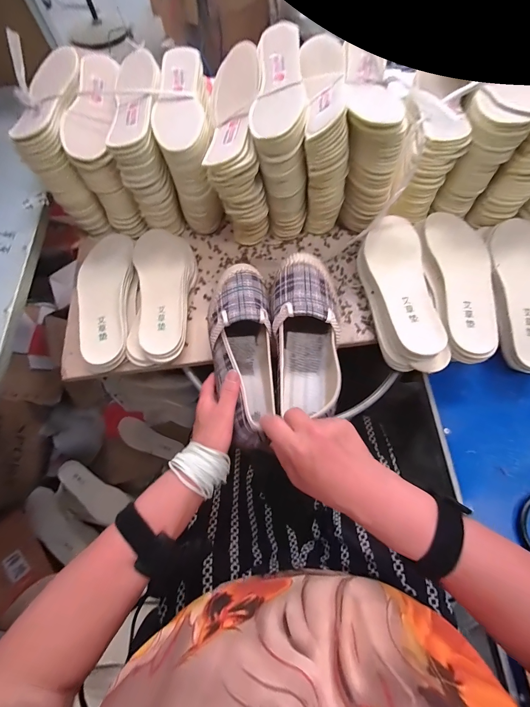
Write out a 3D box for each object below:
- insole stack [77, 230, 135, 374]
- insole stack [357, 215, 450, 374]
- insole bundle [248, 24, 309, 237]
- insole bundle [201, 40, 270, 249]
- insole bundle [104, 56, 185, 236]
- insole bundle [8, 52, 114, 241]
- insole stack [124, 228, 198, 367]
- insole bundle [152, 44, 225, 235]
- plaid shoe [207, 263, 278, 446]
[{"bbox_3d":[-0.260,-0.090,0.493,0.087,0.029,0.243,-12,68,-2],"label":"insole stack"},{"bbox_3d":[0.210,-0.098,0.462,0.091,0.049,0.260,-9,68,-1],"label":"insole stack"},{"bbox_3d":[0.027,-0.341,0.500,0.086,0.209,0.217,1,68,3],"label":"insole bundle"},{"bbox_3d":[-0.041,-0.319,0.500,0.078,0.198,0.222,-4,68,1],"label":"insole bundle"},{"bbox_3d":[-0.196,-0.356,0.526,0.076,0.171,0.217,-7,68,0],"label":"insole bundle"},{"bbox_3d":[-0.324,-0.360,0.521,0.067,0.175,0.223,-4,68,1],"label":"insole bundle"},{"bbox_3d":[-0.178,-0.102,0.506,0.108,0.036,0.250,-1,68,2],"label":"insole stack"},{"bbox_3d":[-0.132,-0.356,0.523,0.099,0.175,0.229,-9,68,-1],"label":"insole bundle"},{"bbox_3d":[-0.031,-0.009,0.391,0.076,0.078,0.243,-3,74,1],"label":"plaid shoe"}]

